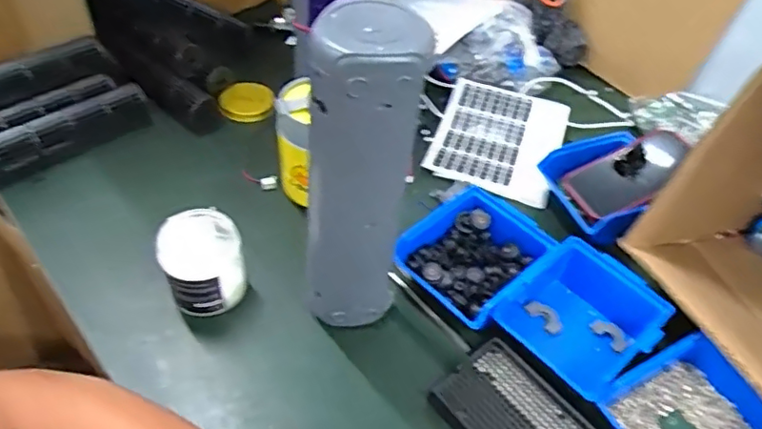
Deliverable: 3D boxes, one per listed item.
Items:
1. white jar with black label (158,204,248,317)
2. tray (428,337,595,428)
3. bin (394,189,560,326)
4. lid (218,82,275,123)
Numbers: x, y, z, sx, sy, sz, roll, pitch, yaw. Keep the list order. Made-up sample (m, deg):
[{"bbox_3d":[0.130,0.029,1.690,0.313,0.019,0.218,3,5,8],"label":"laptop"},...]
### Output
[{"bbox_3d":[-0.177,0.052,0.589,0.076,0.088,0.075,-10,51,-14],"label":"white jar with black label"},{"bbox_3d":[0.123,0.185,0.529,0.099,0.014,0.135,-30,58,-28],"label":"tray"},{"bbox_3d":[0.100,0.045,0.618,0.142,0.062,0.115,-34,60,-30],"label":"bin"},{"bbox_3d":[-0.186,-0.157,0.817,0.072,0.022,0.072,1,49,-5],"label":"lid"}]

